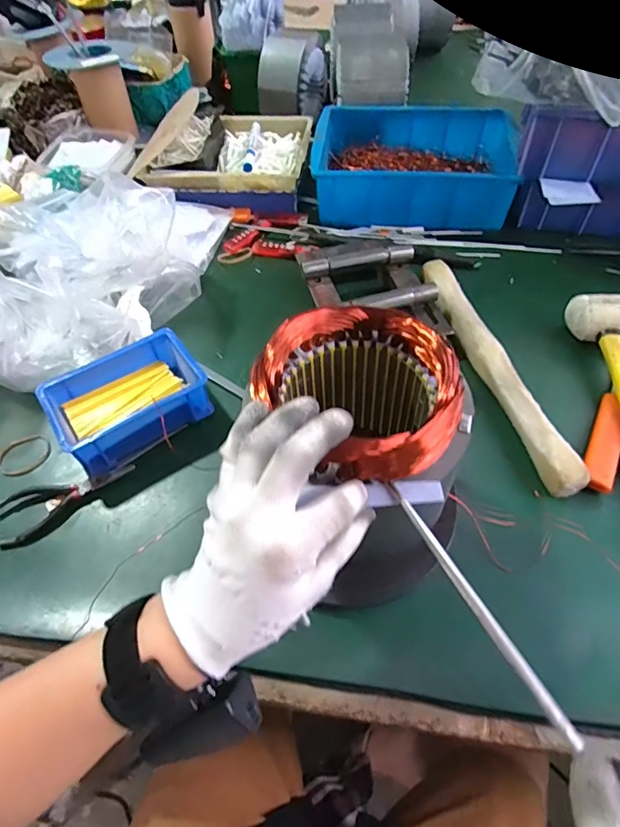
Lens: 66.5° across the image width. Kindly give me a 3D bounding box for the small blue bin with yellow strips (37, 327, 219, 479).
[{"bbox_3d":[-0.182,-0.014,0.481,0.142,0.053,0.111,-27,58,-17],"label":"small blue bin with yellow strips"}]

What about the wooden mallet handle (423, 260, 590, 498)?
[{"bbox_3d":[0.192,-0.062,0.509,0.030,0.031,0.325,-12,55,-7],"label":"wooden mallet handle"}]

